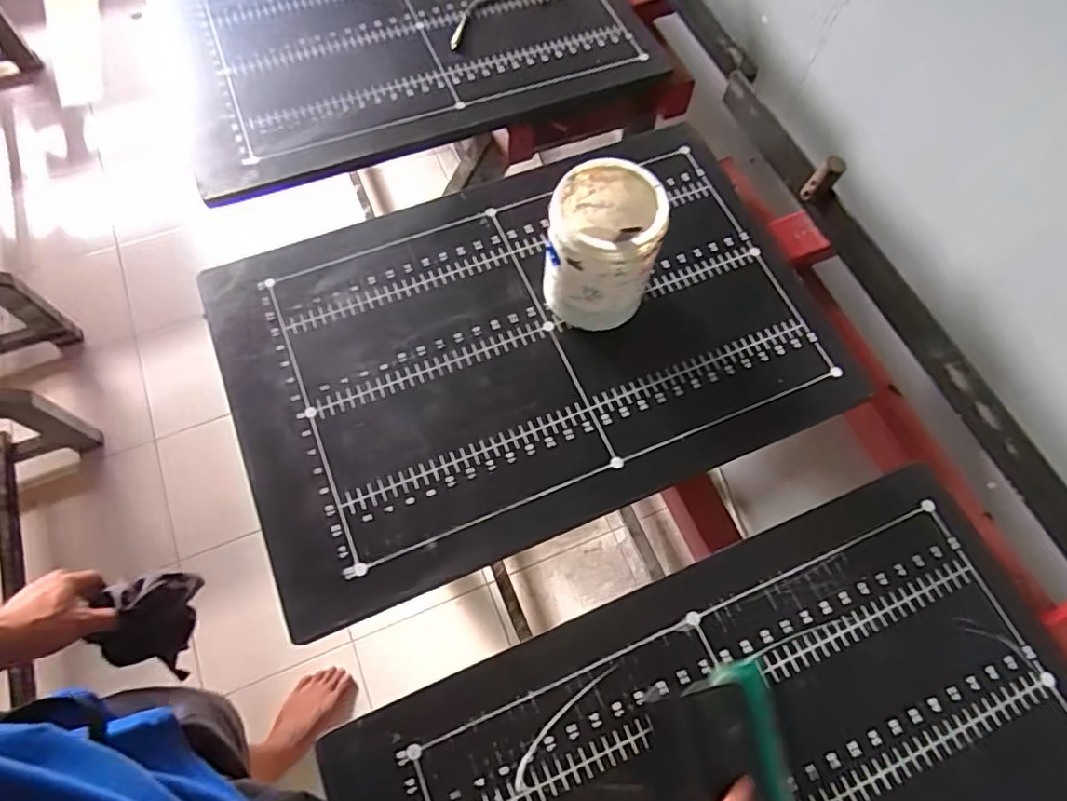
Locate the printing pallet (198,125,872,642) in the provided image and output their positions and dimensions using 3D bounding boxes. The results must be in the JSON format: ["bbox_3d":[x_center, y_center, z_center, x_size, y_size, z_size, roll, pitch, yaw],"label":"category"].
[{"bbox_3d":[-0.008,-0.067,0.626,0.578,0.025,0.394,-20,69,-11],"label":"printing pallet"}]

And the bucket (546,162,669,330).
[{"bbox_3d":[0.063,-0.141,0.577,0.099,0.146,0.108,9,67,1],"label":"bucket"}]

